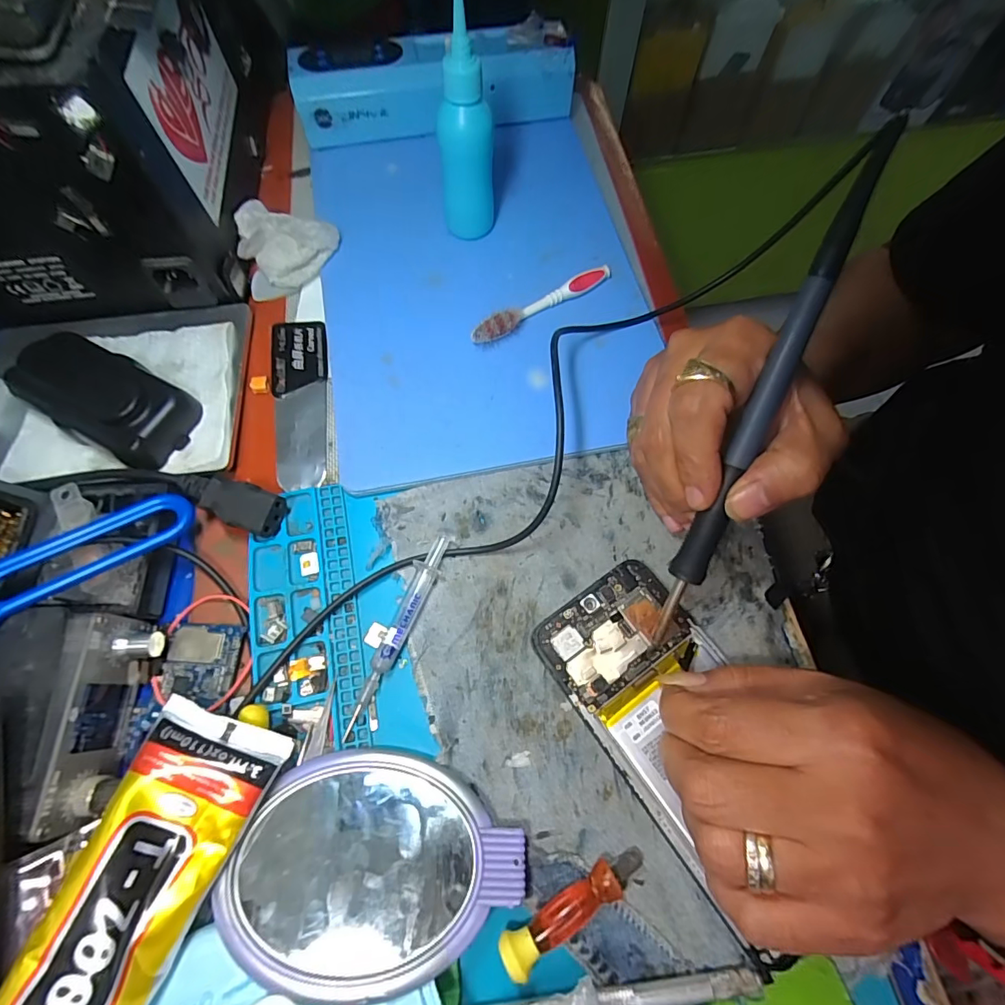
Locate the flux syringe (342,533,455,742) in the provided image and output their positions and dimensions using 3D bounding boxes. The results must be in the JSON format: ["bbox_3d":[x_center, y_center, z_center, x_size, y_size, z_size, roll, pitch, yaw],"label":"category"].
[{"bbox_3d":[-0.051,0.063,0.240,0.013,0.009,0.106,22,69,6],"label":"flux syringe"}]

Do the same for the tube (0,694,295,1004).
[{"bbox_3d":[-0.136,0.151,0.170,0.050,0.023,0.141,16,55,4],"label":"tube"}]

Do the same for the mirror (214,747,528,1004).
[{"bbox_3d":[-0.052,0.149,0.200,0.117,0.012,0.079,-6,54,-7],"label":"mirror"}]

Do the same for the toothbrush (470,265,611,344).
[{"bbox_3d":[0.026,-0.129,0.310,0.106,0.016,0.009,-32,73,-14],"label":"toothbrush"}]

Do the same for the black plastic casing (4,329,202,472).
[{"bbox_3d":[-0.221,-0.060,0.266,0.098,0.023,0.049,28,70,8],"label":"black plastic casing"}]

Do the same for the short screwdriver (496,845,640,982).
[{"bbox_3d":[0.030,0.167,0.198,0.067,0.014,0.013,-26,72,-12],"label":"short screwdriver"}]

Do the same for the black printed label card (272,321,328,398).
[{"bbox_3d":[-0.128,-0.092,0.302,0.032,0.004,0.054,-4,71,-13],"label":"black printed label card"}]

